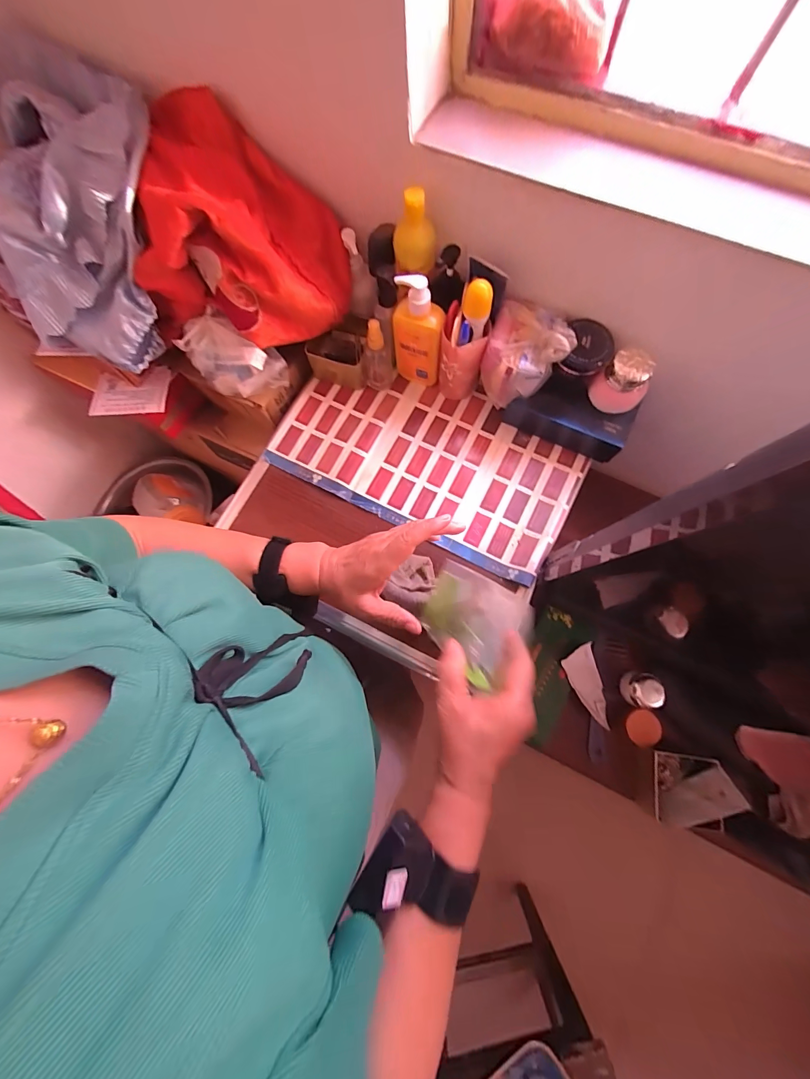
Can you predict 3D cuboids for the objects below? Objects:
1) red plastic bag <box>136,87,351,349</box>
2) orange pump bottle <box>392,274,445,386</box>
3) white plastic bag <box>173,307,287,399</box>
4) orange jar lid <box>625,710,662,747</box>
[{"bbox_3d":[-0.224,-0.402,0.509,0.253,0.168,0.225,26,79,7],"label":"red plastic bag"},{"bbox_3d":[0.022,-0.300,0.554,0.081,0.176,0.045,11,78,4],"label":"orange pump bottle"},{"bbox_3d":[-0.271,-0.281,0.572,0.151,0.078,0.087,21,79,6],"label":"white plastic bag"},{"bbox_3d":[0.403,0.319,0.622,0.050,0.008,0.056,-9,68,22],"label":"orange jar lid"}]

